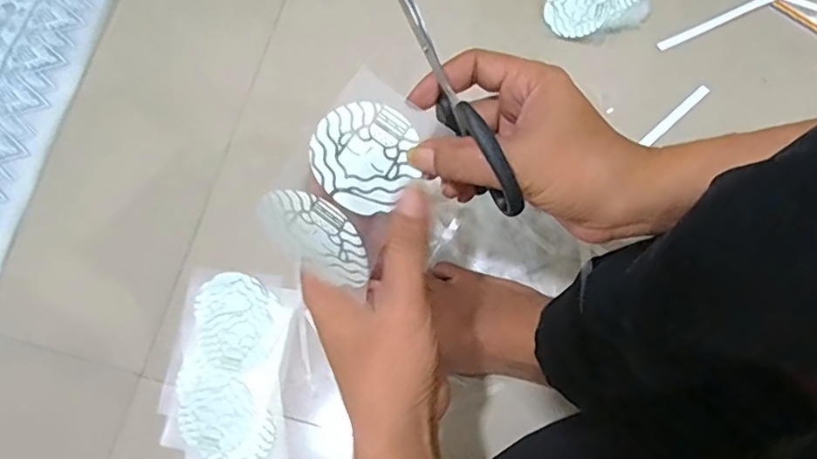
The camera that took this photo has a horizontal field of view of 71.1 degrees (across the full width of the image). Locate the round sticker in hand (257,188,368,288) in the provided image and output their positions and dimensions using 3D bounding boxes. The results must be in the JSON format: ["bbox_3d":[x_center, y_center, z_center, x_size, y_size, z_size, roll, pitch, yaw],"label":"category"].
[{"bbox_3d":[-0.047,0.003,0.306,0.065,0.053,0.005,43,117,0],"label":"round sticker in hand"}]

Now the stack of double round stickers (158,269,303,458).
[{"bbox_3d":[-0.170,0.134,0.546,0.116,0.008,0.186,2,72,3],"label":"stack of double round stickers"}]

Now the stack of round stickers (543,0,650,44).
[{"bbox_3d":[0.209,-0.256,0.642,0.109,0.024,0.092,-21,73,-5],"label":"stack of round stickers"}]

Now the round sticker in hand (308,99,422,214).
[{"bbox_3d":[-0.026,-0.045,0.343,0.063,0.005,0.064,2,83,-13],"label":"round sticker in hand"}]

